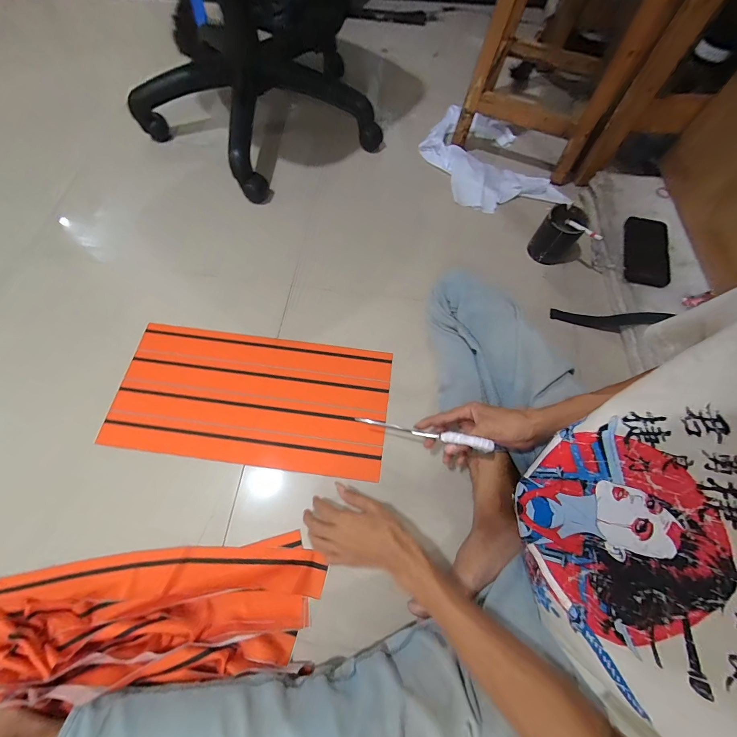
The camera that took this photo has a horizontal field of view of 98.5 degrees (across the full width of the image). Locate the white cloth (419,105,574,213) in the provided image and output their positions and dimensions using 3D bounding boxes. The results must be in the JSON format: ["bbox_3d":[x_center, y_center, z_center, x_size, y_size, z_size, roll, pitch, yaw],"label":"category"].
[{"bbox_3d":[0.309,-0.557,0.841,0.287,0.061,0.379,-21,70,-10],"label":"white cloth"}]

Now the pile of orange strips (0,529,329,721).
[{"bbox_3d":[-0.300,0.344,0.437,0.453,0.047,0.169,-9,68,-5],"label":"pile of orange strips"}]

